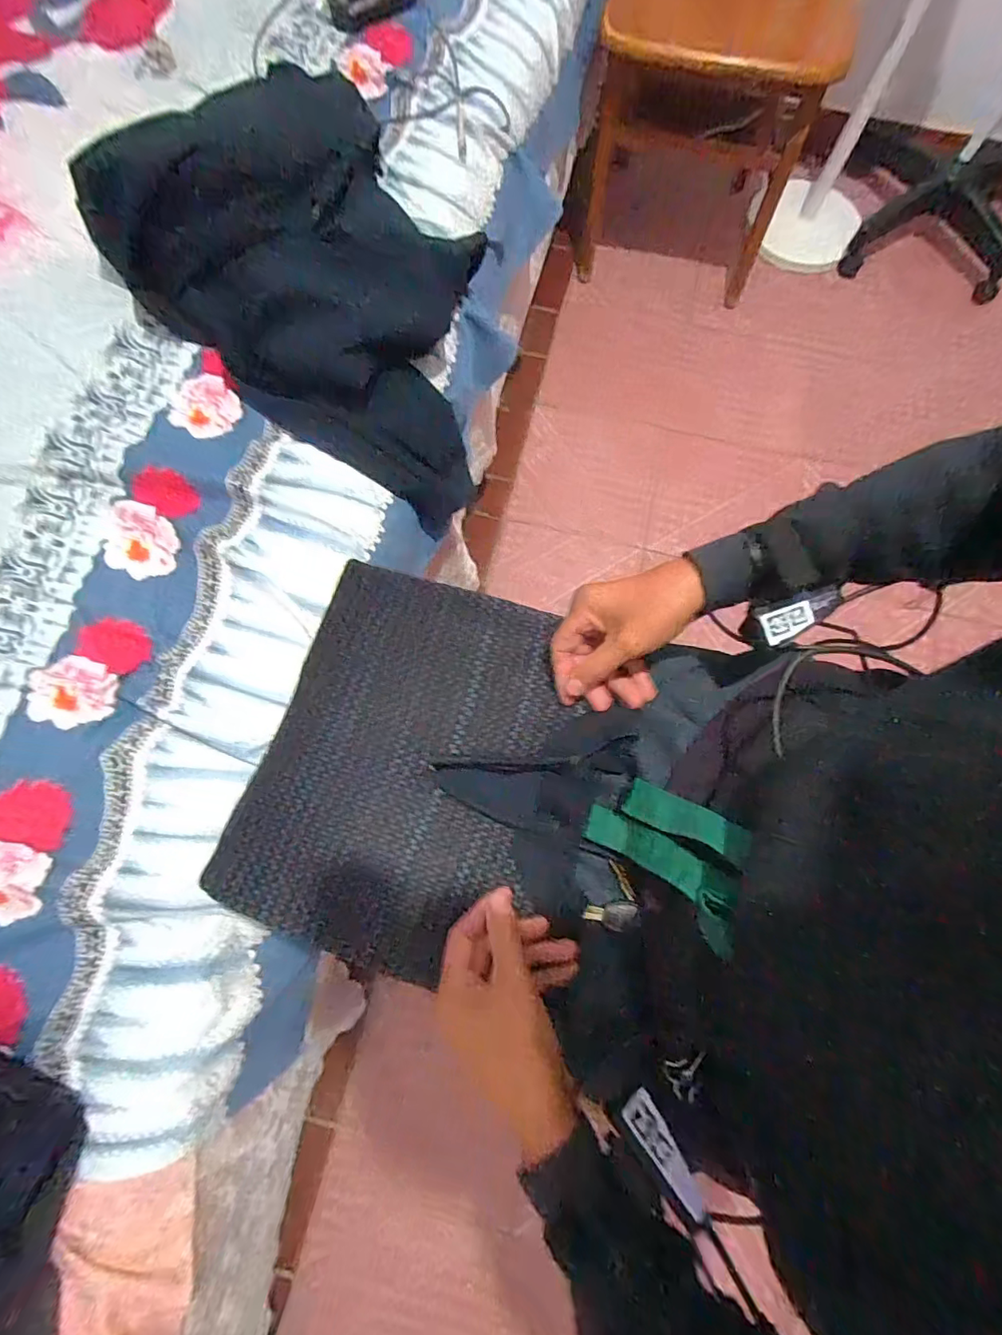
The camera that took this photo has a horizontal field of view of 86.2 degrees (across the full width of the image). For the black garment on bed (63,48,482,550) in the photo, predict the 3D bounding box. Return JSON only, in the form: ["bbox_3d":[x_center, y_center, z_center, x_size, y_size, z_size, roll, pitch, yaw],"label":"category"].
[{"bbox_3d":[-0.209,-0.448,0.652,0.421,0.246,0.336,24,76,6],"label":"black garment on bed"}]

